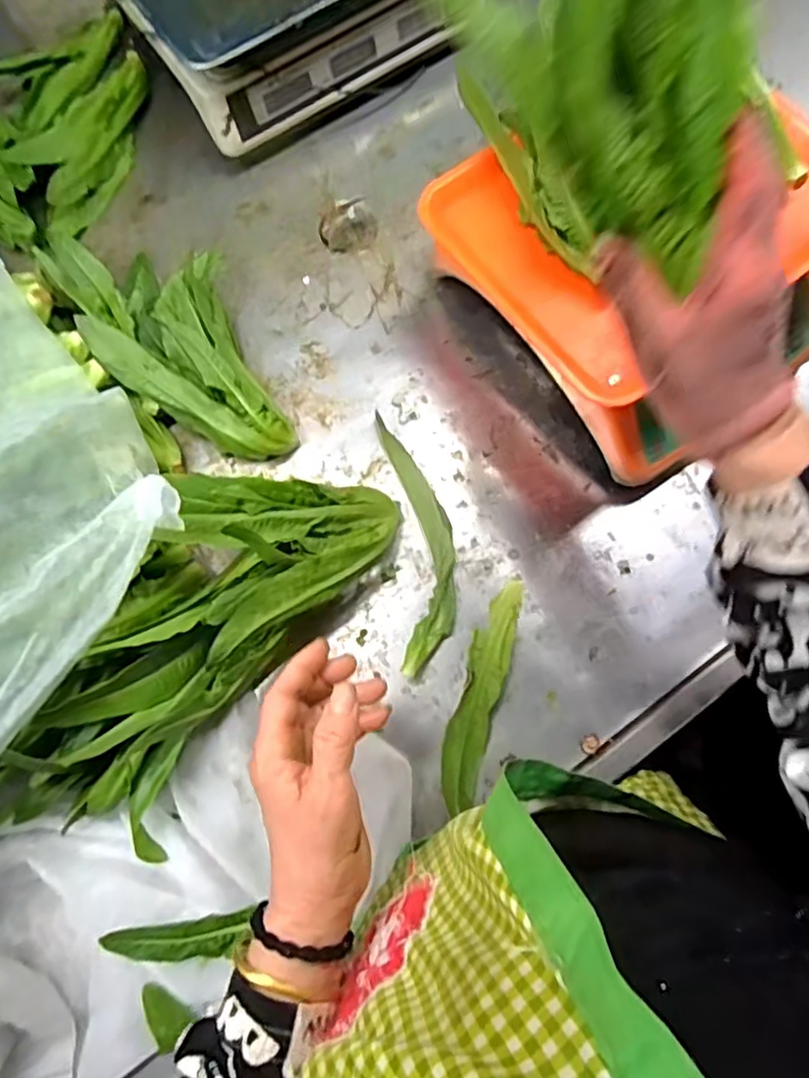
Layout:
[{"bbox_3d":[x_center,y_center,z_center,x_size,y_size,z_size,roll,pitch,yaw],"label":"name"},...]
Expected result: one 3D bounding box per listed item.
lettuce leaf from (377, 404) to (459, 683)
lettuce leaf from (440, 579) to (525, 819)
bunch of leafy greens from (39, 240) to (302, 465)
[{"bbox_3d":[0.015,-0.001,0.532,0.054,0.015,0.224,-6,76,0],"label":"lettuce leaf"},{"bbox_3d":[0.062,0.125,0.505,0.034,0.010,0.186,16,77,5],"label":"lettuce leaf"},{"bbox_3d":[-0.203,-0.172,0.550,0.123,0.070,0.245,-28,78,-5],"label":"bunch of leafy greens"}]

